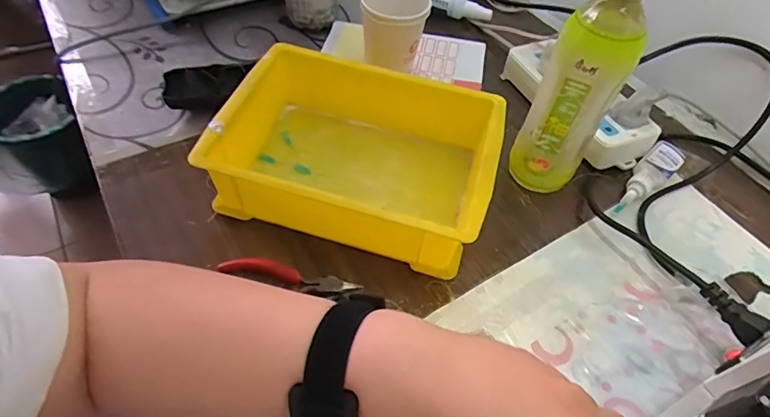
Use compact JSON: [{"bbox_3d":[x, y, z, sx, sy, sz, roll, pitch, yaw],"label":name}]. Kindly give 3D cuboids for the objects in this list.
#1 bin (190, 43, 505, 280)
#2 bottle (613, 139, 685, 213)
[{"bbox_3d":[-0.023,-0.054,0.449,0.248,0.072,0.175,14,53,6],"label":"bin"},{"bbox_3d":[0.270,-0.031,0.489,0.108,0.023,0.032,-35,63,-27],"label":"bottle"}]

